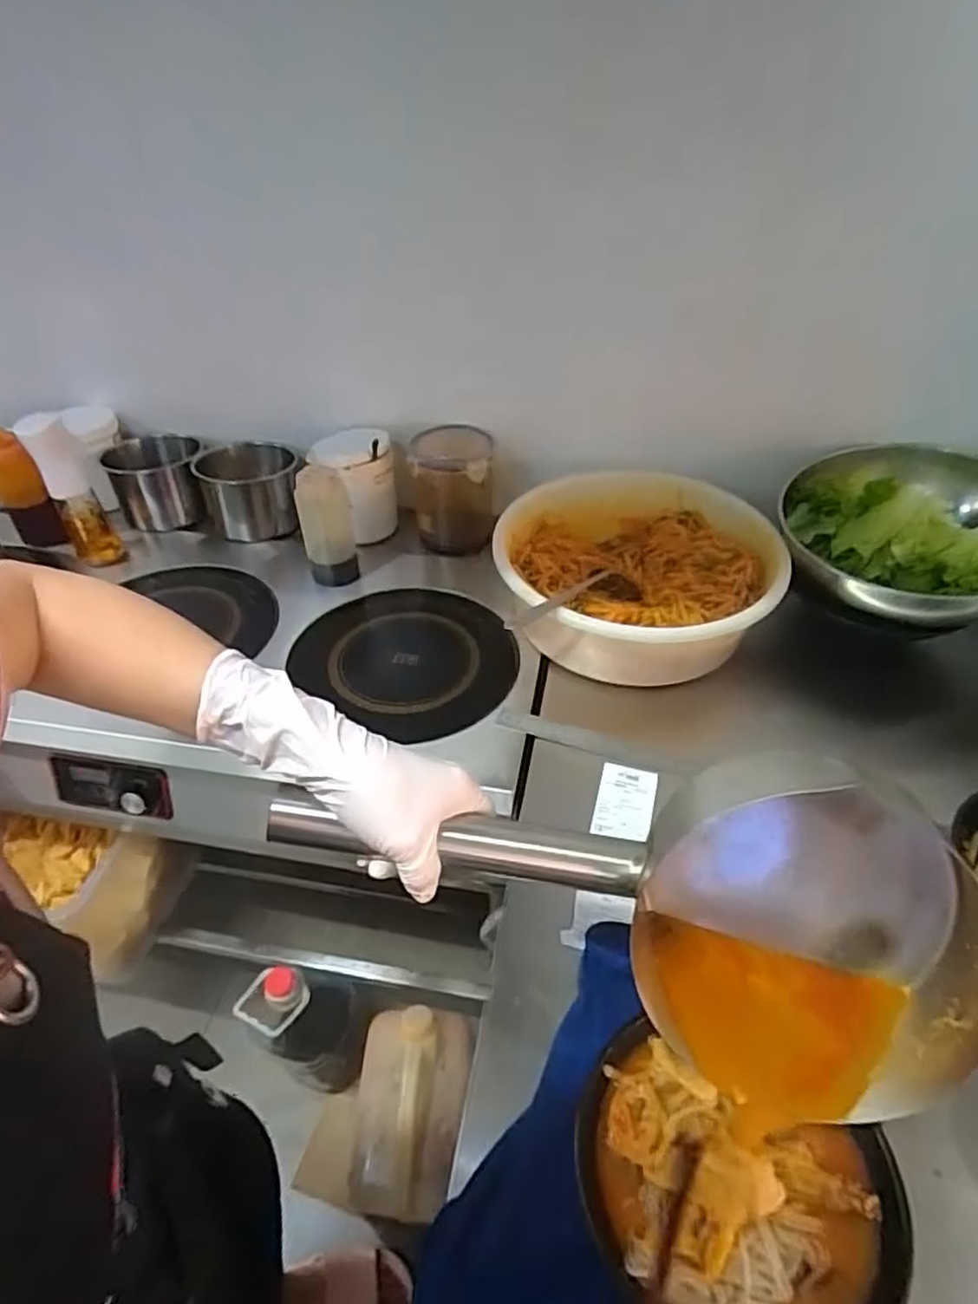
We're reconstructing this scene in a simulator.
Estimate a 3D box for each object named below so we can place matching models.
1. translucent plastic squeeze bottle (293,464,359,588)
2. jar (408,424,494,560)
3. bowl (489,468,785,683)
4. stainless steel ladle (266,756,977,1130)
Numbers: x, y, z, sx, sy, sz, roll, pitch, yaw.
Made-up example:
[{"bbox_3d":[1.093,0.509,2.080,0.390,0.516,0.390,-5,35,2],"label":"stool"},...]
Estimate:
[{"bbox_3d":[-0.225,-0.180,0.962,0.071,0.175,0.084,-12,43,-11],"label":"translucent plastic squeeze bottle"},{"bbox_3d":[-0.053,-0.234,1.026,0.117,0.159,0.095,1,43,2],"label":"jar"},{"bbox_3d":[0.183,-0.102,0.898,0.318,0.107,0.337,-1,42,1],"label":"bowl"},{"bbox_3d":[0.096,0.149,0.460,0.411,0.143,0.166,12,44,15],"label":"stainless steel ladle"}]

